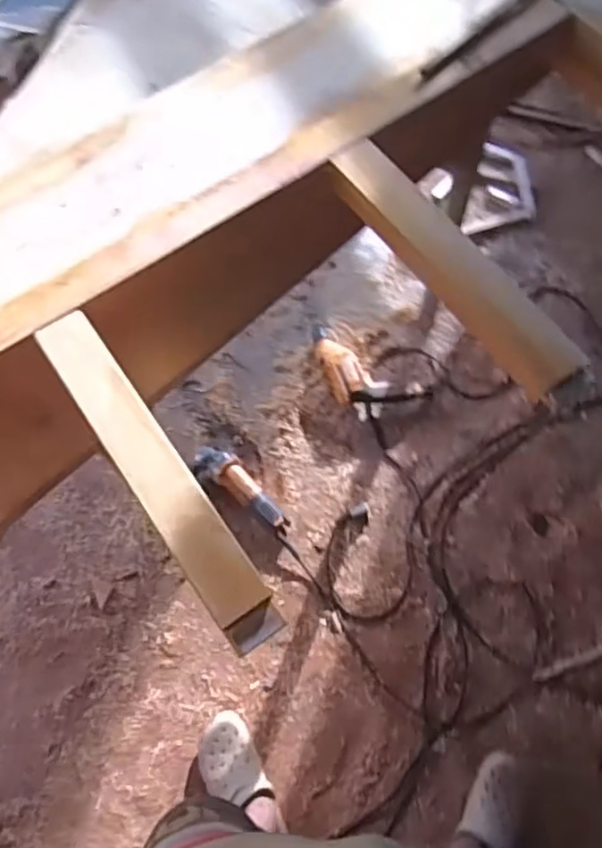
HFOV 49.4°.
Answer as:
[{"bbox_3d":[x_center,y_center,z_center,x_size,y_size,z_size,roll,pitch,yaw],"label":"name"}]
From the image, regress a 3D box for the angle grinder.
[{"bbox_3d":[-0.130,0.146,1.516,0.268,0.068,0.091,34,72,16],"label":"angle grinder"}]

